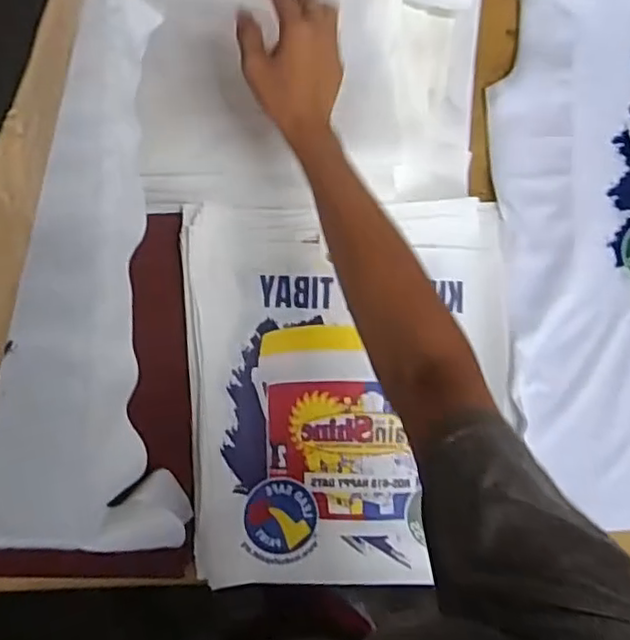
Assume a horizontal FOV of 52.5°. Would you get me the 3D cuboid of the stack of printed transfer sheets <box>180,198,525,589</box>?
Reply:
[{"bbox_3d":[0.043,0.074,0.674,0.337,0.020,0.392,-3,86,-4],"label":"stack of printed transfer sheets"}]

